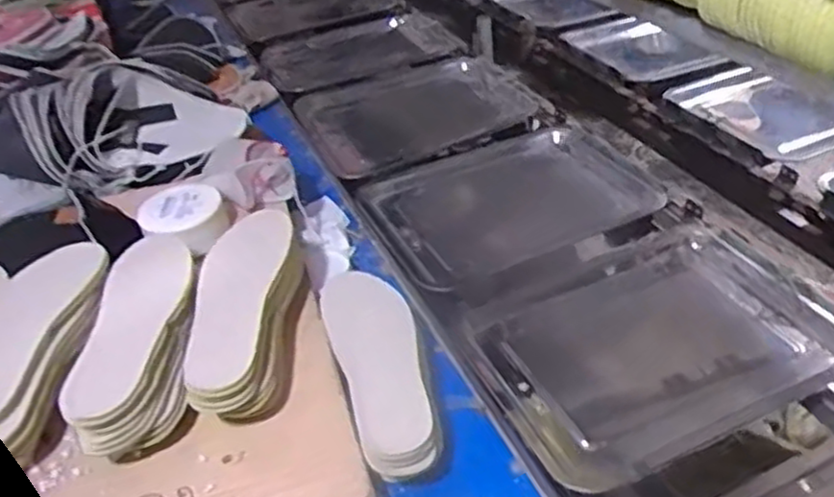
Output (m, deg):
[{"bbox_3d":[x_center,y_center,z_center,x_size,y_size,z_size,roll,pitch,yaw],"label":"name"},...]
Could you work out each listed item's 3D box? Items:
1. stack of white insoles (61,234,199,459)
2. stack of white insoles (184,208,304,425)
[{"bbox_3d":[-0.275,0.088,0.749,0.103,0.096,0.273,-8,36,-4],"label":"stack of white insoles"},{"bbox_3d":[-0.174,0.069,0.766,0.103,0.098,0.250,-5,36,0],"label":"stack of white insoles"}]

